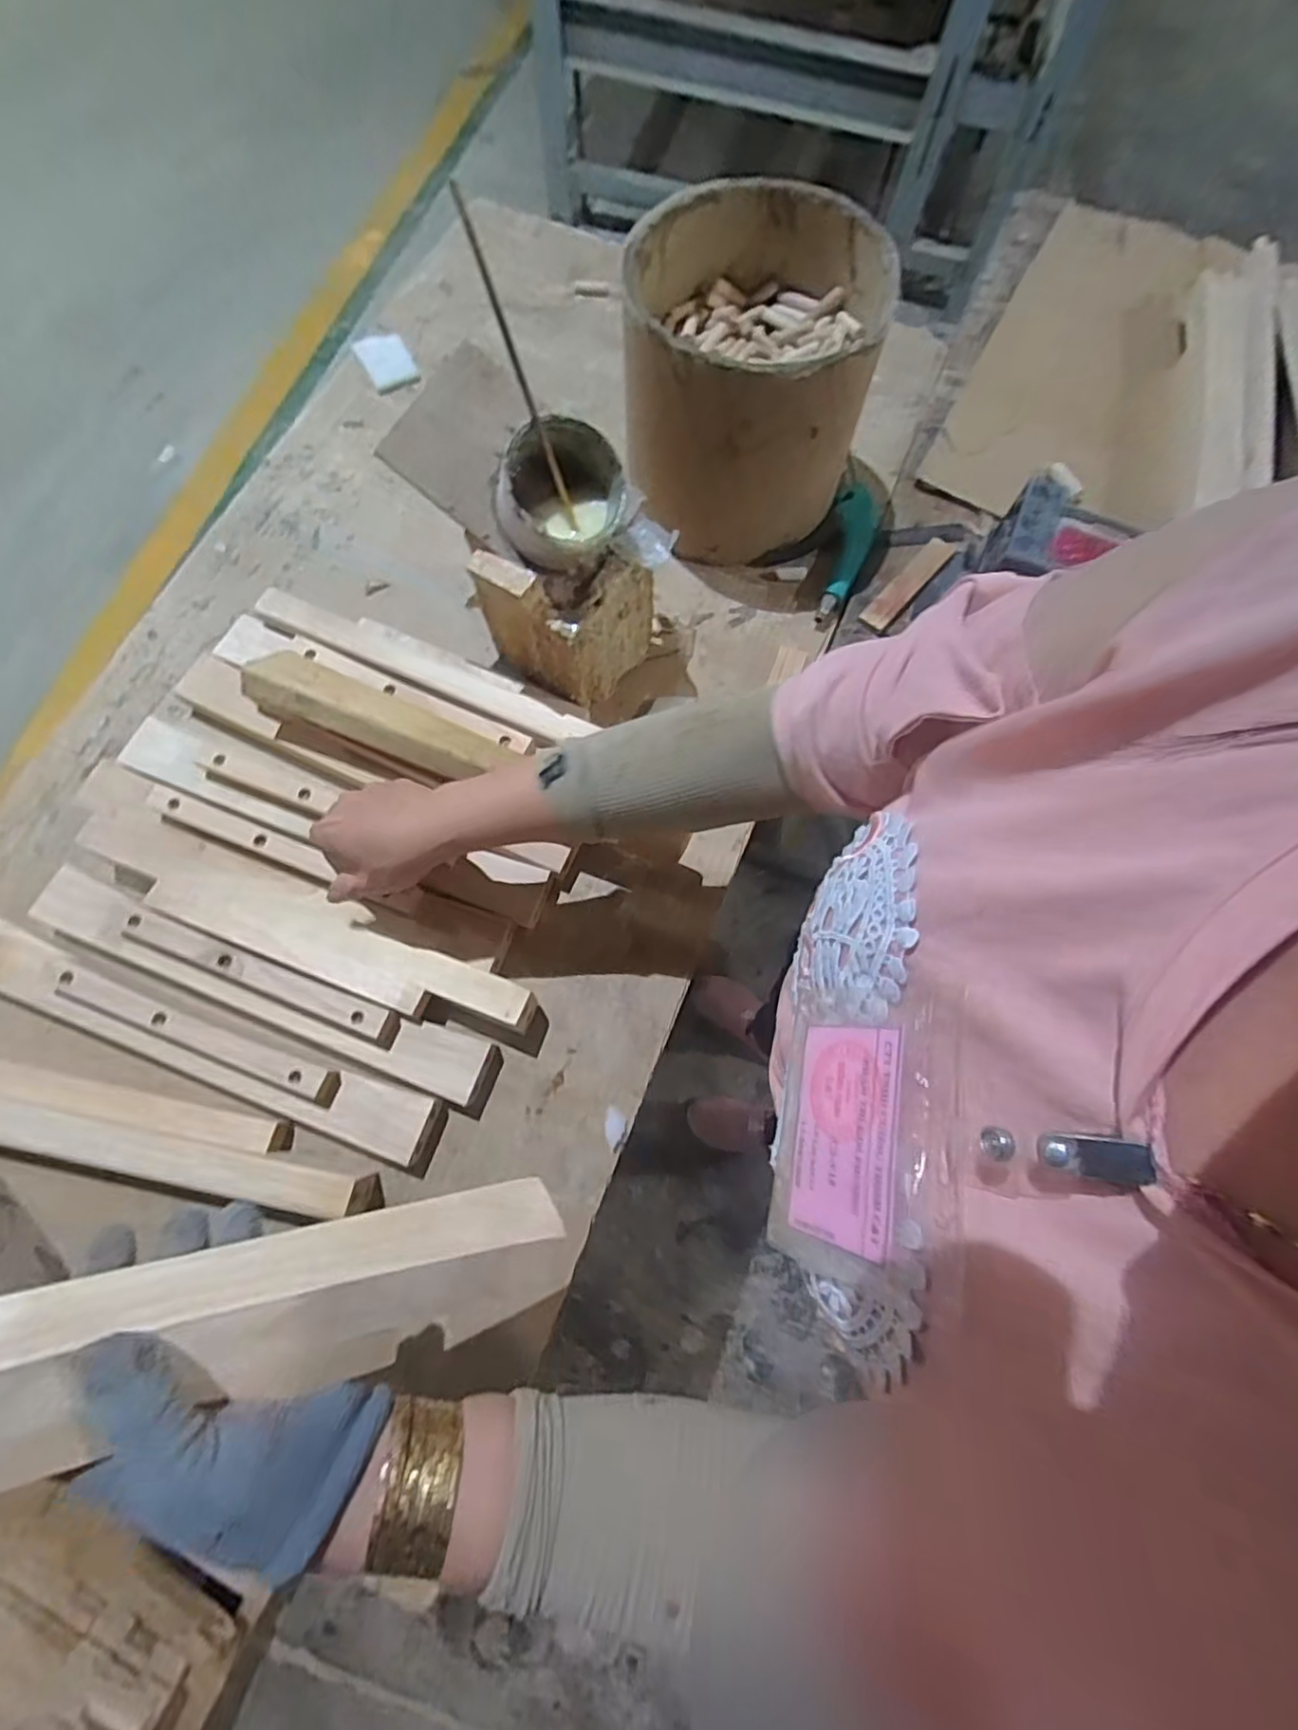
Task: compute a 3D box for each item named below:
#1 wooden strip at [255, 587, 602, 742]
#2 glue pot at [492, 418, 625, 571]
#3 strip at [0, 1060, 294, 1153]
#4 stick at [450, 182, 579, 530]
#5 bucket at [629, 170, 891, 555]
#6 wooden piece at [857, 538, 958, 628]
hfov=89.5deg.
[{"bbox_3d":[-0.193,-0.171,0.560,0.303,0.012,0.035,24,74,5],"label":"wooden strip"},{"bbox_3d":[-0.063,-0.255,0.452,0.086,0.068,0.087,1,73,-2],"label":"glue pot"},{"bbox_3d":[-0.374,0.172,0.470,0.221,0.025,0.022,12,73,2],"label":"strip"},{"bbox_3d":[-0.078,-0.301,0.407,0.006,0.174,0.012,-33,43,-11],"label":"stick"},{"bbox_3d":[0.081,-0.415,0.585,0.193,0.194,0.207,1,73,-2],"label":"bucket"},{"bbox_3d":[0.252,-0.275,0.637,0.027,0.008,0.130,41,76,10],"label":"wooden piece"}]

